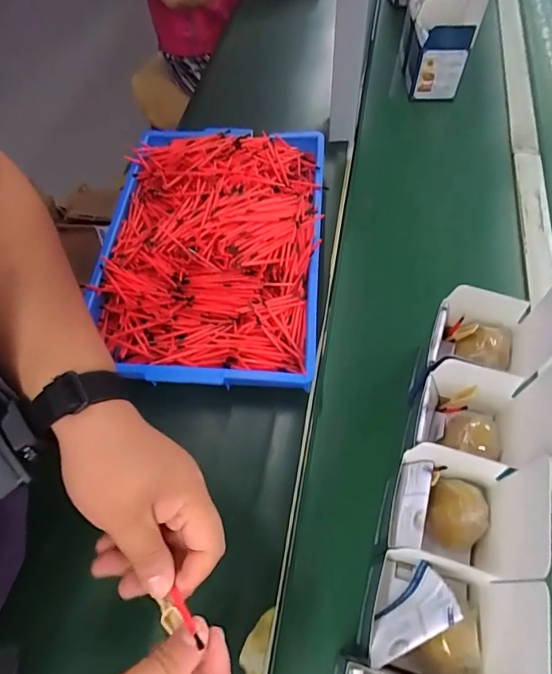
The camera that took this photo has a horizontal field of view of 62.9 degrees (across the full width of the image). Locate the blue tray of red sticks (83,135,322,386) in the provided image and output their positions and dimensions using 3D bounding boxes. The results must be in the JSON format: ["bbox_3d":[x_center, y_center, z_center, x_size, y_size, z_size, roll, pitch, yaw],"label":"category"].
[{"bbox_3d":[-0.082,-0.140,0.598,0.286,0.073,0.422,0,60,5],"label":"blue tray of red sticks"}]

